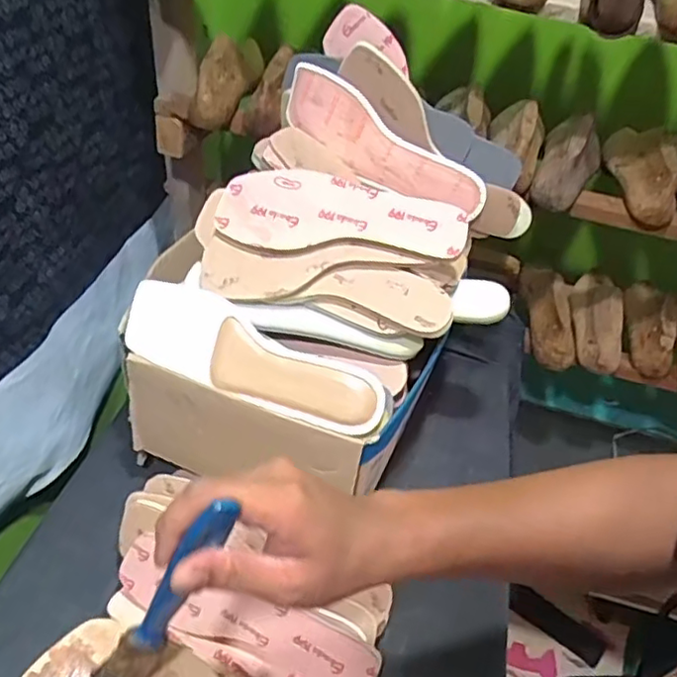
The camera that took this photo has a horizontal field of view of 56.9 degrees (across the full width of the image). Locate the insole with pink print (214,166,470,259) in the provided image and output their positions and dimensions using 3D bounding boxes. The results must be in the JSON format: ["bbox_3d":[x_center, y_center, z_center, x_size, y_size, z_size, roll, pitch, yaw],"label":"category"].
[{"bbox_3d":[0.003,-0.114,0.604,0.233,0.008,0.087,16,81,5],"label":"insole with pink print"}]

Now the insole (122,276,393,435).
[{"bbox_3d":[-0.077,0.018,0.581,0.247,0.013,0.076,21,82,4],"label":"insole"}]

